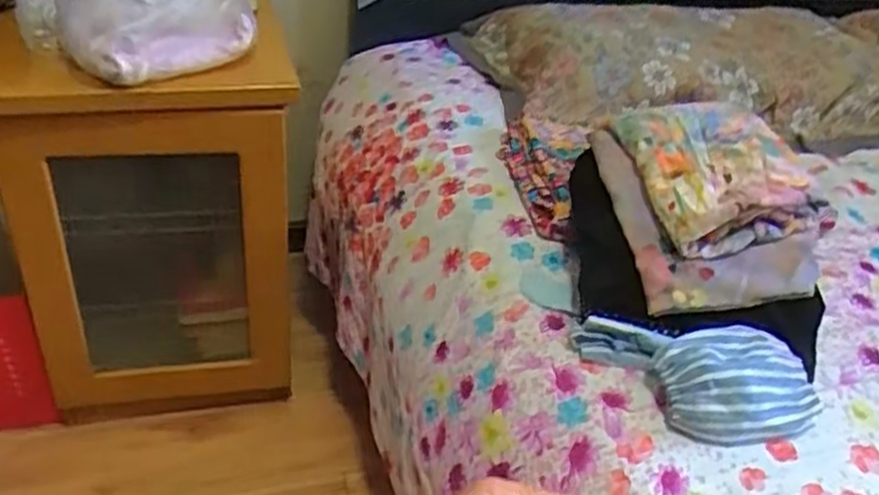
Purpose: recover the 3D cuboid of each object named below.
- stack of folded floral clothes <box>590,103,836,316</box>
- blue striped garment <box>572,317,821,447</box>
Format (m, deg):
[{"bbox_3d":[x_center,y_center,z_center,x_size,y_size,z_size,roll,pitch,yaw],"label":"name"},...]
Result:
[{"bbox_3d":[0.253,-0.053,0.733,0.157,0.106,0.239,1,35,-10],"label":"stack of folded floral clothes"},{"bbox_3d":[0.217,0.108,0.639,0.200,0.052,0.102,13,35,7],"label":"blue striped garment"}]

